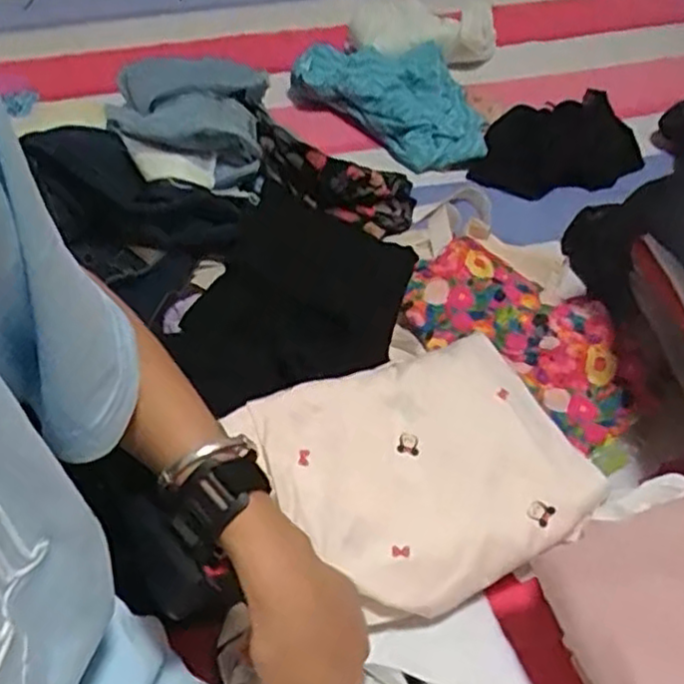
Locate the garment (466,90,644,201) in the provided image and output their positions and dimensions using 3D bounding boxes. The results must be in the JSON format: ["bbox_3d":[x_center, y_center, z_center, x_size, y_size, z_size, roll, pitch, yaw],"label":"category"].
[{"bbox_3d":[0.262,-0.228,0.852,0.206,0.090,0.093,-14,53,-8],"label":"garment"}]

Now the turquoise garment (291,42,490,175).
[{"bbox_3d":[0.069,-0.312,0.903,0.266,0.072,0.132,35,62,25],"label":"turquoise garment"}]

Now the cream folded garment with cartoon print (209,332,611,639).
[{"bbox_3d":[0.071,0.100,0.571,0.221,0.040,0.188,-22,68,-17],"label":"cream folded garment with cartoon print"}]

